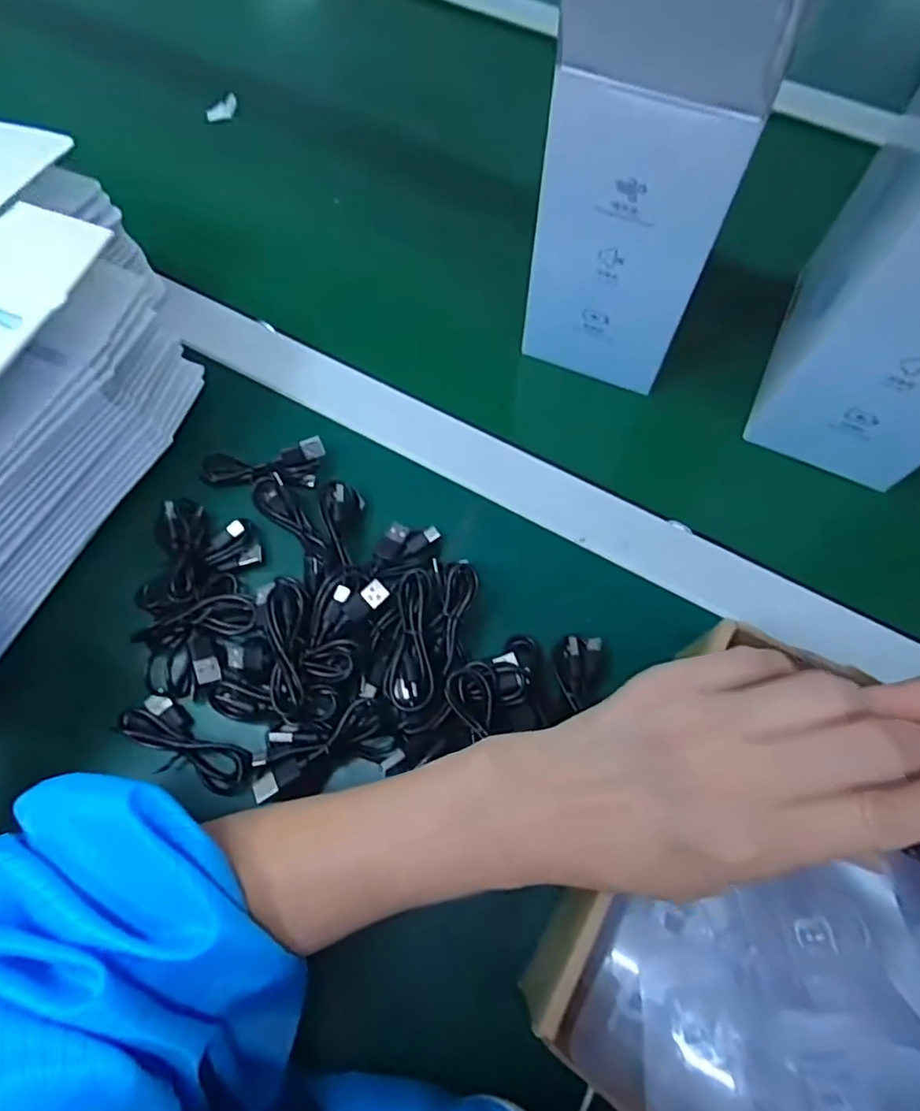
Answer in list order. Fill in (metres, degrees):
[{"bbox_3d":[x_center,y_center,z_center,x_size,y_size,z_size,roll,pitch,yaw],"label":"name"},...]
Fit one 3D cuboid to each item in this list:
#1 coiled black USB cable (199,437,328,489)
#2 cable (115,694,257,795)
[{"bbox_3d":[-0.125,-0.057,0.388,0.077,0.013,0.026,-5,68,-1],"label":"coiled black USB cable"},{"bbox_3d":[-0.145,0.102,0.330,0.074,0.013,0.028,31,72,12],"label":"cable"}]

